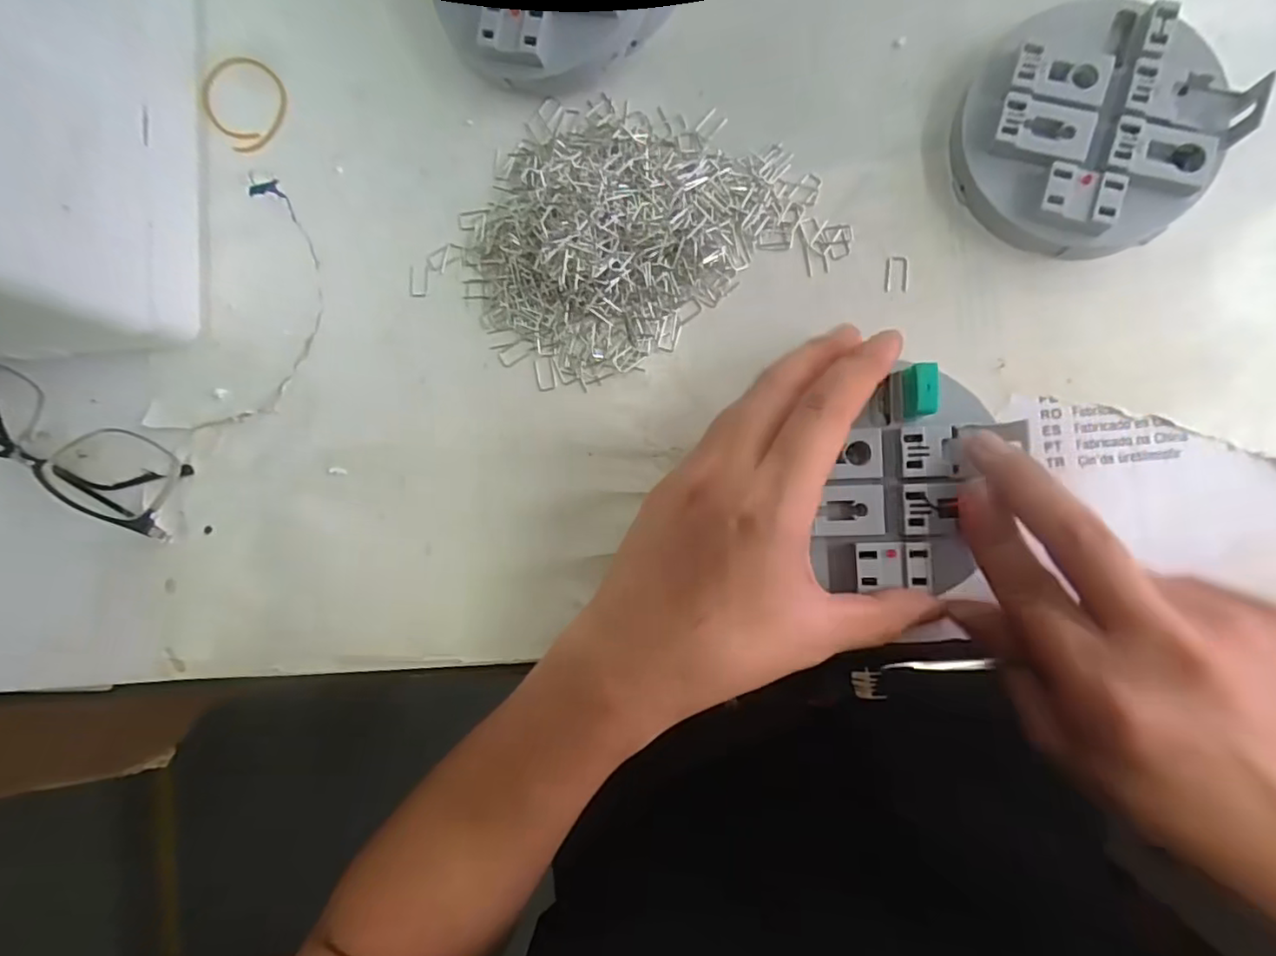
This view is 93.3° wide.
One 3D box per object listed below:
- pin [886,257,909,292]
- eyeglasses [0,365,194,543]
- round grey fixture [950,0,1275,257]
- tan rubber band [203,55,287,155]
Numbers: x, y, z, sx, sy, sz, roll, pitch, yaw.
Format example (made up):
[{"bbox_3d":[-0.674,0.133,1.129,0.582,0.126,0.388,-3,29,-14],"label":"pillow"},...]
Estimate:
[{"bbox_3d":[0.117,-0.092,0.272,0.010,0.004,0.016,3,90,8],"label":"pin"},{"bbox_3d":[-0.286,-0.019,0.290,0.147,0.028,0.038,24,90,6],"label":"eyeglasses"},{"bbox_3d":[0.192,-0.148,0.255,0.105,0.025,0.099,-17,85,5],"label":"round grey fixture"},{"bbox_3d":[-0.200,-0.192,0.306,0.040,0.005,0.051,-41,84,2],"label":"tan rubber band"}]

